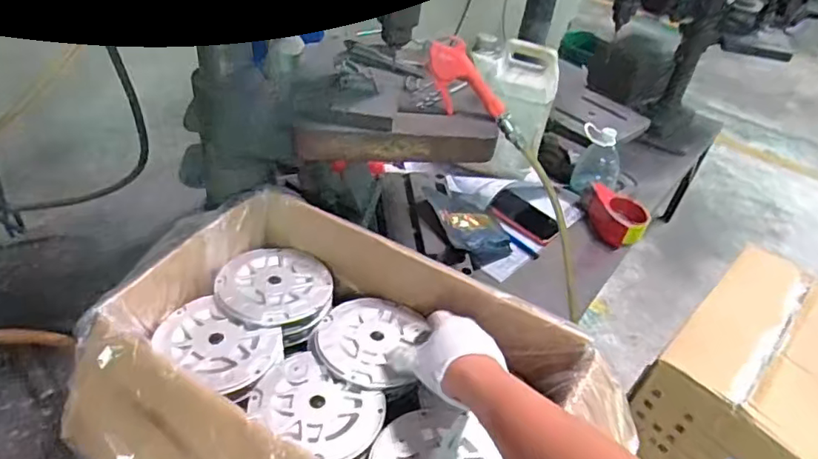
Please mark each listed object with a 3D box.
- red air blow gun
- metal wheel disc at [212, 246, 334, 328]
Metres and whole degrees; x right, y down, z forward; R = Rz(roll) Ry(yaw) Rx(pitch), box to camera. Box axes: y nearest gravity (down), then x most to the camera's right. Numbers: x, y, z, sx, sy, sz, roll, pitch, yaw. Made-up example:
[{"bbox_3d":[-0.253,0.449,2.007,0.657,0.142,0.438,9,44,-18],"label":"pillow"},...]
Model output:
[{"bbox_3d":[0.073,-0.192,0.739,0.125,0.073,0.041,45,47,1],"label":"red air blow gun"},{"bbox_3d":[-0.165,0.066,0.694,0.131,0.014,0.128,4,40,-4],"label":"metal wheel disc"}]

